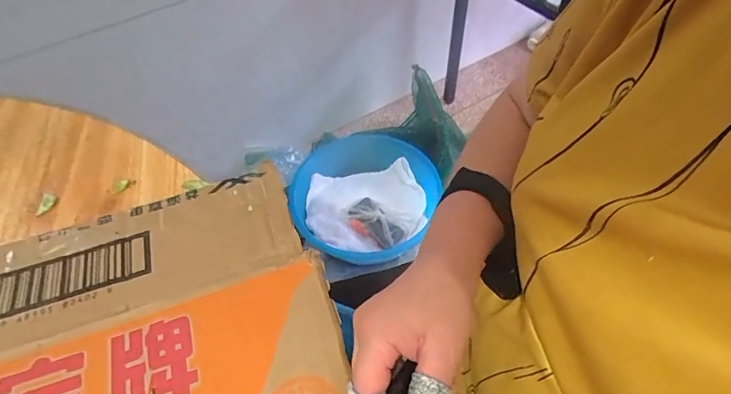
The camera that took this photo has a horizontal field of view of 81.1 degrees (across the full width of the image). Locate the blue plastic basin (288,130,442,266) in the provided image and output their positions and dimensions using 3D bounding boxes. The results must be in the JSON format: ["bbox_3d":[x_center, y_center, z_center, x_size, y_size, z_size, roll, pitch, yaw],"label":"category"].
[{"bbox_3d":[-0.008,-0.006,1.230,0.399,0.108,0.430,-2,52,2],"label":"blue plastic basin"}]

